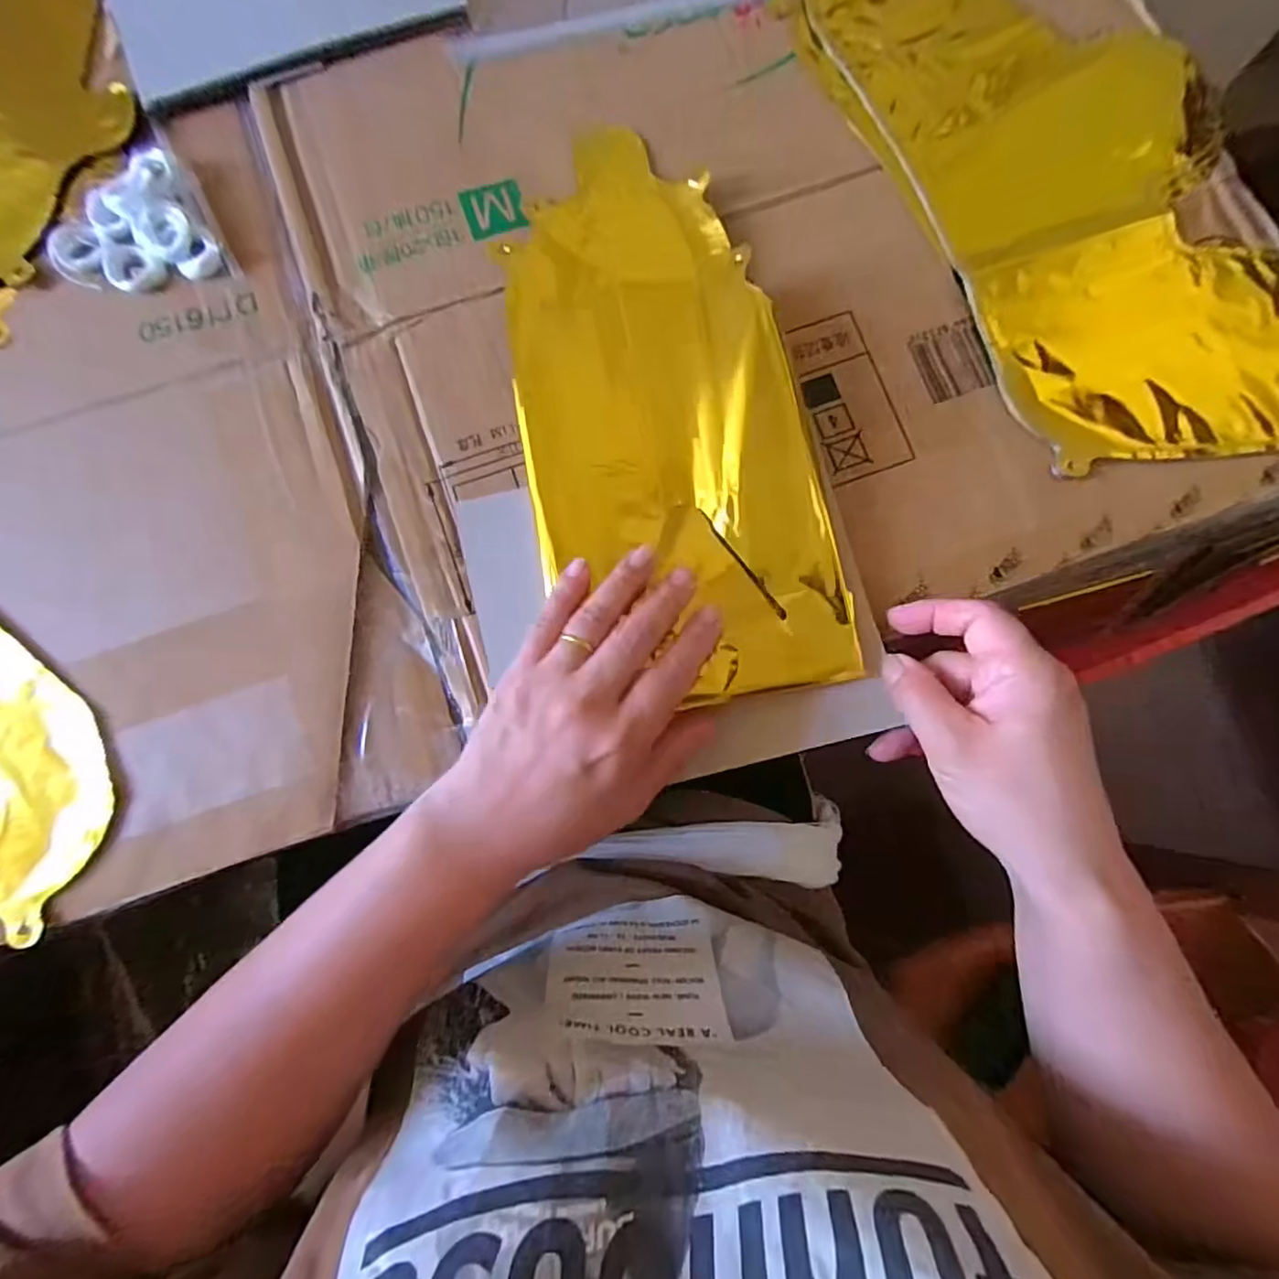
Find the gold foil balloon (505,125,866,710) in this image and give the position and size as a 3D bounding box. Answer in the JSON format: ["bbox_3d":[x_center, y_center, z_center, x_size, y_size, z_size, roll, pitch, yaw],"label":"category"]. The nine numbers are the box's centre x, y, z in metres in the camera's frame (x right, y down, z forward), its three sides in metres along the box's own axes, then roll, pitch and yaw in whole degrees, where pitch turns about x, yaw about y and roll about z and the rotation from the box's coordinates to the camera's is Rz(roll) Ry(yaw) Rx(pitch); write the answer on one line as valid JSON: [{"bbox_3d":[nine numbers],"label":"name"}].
[{"bbox_3d":[0.010,-0.125,0.314,0.142,0.025,0.313,-12,81,1],"label":"gold foil balloon"}]

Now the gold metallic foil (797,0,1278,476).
[{"bbox_3d":[0.238,-0.257,0.339,0.177,0.015,0.378,-24,83,-1],"label":"gold metallic foil"}]

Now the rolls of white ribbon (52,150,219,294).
[{"bbox_3d":[-0.279,-0.219,0.330,0.077,0.015,0.079,-31,83,-2],"label":"rolls of white ribbon"}]

